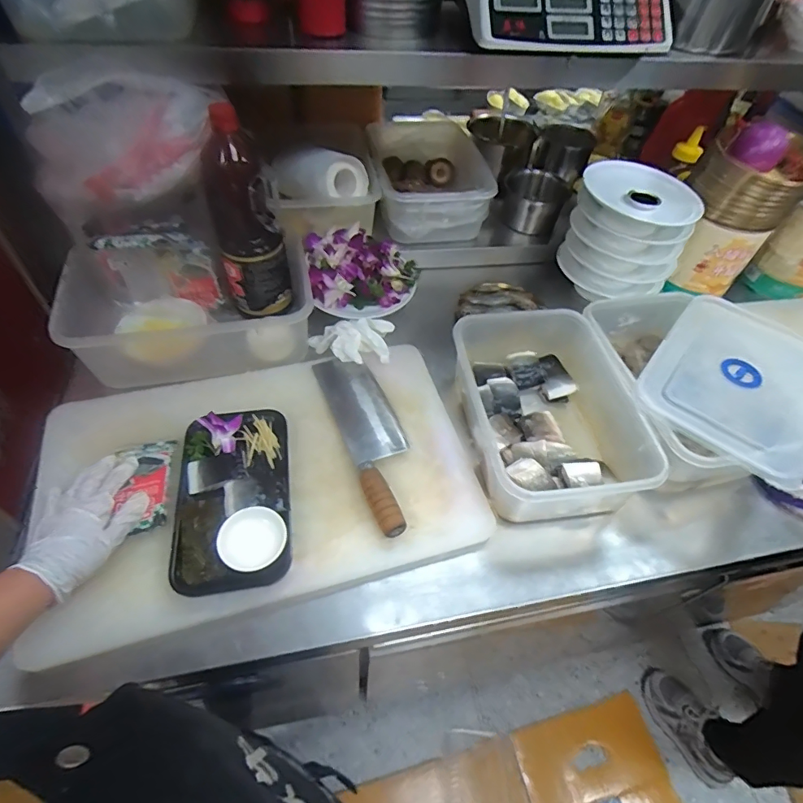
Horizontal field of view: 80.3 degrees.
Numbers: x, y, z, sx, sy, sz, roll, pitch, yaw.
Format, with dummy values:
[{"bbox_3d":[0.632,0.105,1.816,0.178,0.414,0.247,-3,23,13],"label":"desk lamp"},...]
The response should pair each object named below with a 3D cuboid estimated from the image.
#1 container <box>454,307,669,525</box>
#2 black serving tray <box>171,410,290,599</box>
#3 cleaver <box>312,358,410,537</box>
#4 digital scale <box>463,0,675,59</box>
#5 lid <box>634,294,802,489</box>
[{"bbox_3d":[0.199,0.013,0.682,0.204,0.119,0.304,-6,53,-9],"label":"container"},{"bbox_3d":[-0.205,0.111,0.581,0.130,0.040,0.228,-5,53,-9],"label":"black serving tray"},{"bbox_3d":[-0.043,0.038,0.661,0.083,0.029,0.301,-16,55,-16],"label":"cleaver"},{"bbox_3d":[0.221,-0.591,0.685,0.287,0.088,0.263,-3,53,-7],"label":"digital scale"},{"bbox_3d":[0.471,-0.037,0.662,0.211,0.021,0.289,34,57,20],"label":"lid"}]

